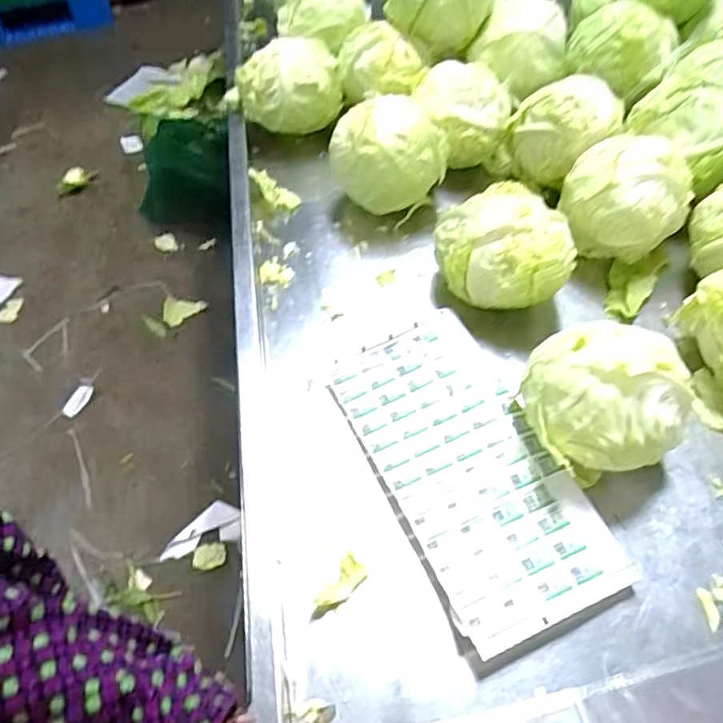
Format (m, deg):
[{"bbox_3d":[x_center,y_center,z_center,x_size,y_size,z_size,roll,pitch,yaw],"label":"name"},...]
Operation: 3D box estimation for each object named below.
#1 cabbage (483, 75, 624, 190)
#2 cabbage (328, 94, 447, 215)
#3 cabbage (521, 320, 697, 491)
[{"bbox_3d":[0.228,-0.254,0.706,0.111,0.110,0.100,-21,55,-14],"label":"cabbage"},{"bbox_3d":[0.027,-0.222,0.679,0.117,0.104,0.095,-17,54,-11],"label":"cabbage"},{"bbox_3d":[0.190,0.029,0.473,0.121,0.095,0.099,4,52,5],"label":"cabbage"}]

